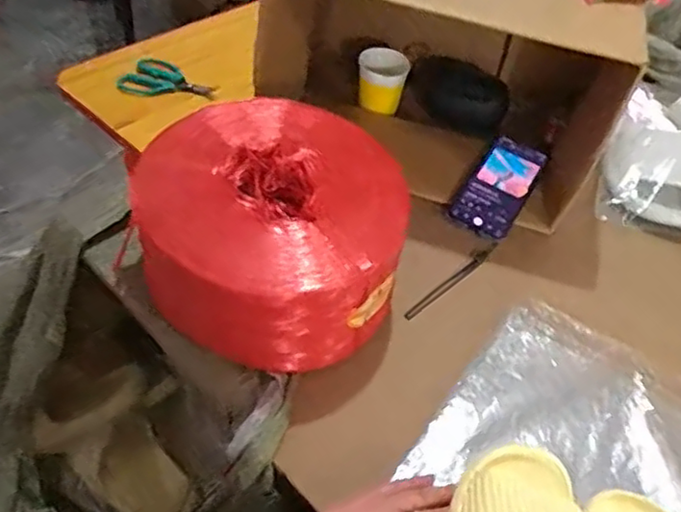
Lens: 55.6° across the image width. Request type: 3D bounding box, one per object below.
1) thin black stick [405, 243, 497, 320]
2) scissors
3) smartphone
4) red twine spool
[{"bbox_3d":[0.126,0.029,0.731,0.158,0.010,0.013,-33,57,-31],"label":"thin black stick"},{"bbox_3d":[-0.246,-0.258,0.939,0.134,0.018,0.067,5,62,-5],"label":"scissors"},{"bbox_3d":[0.202,-0.091,0.819,0.072,0.011,0.157,31,60,9],"label":"smartphone"},{"bbox_3d":[-0.076,-0.029,0.671,0.246,0.127,0.275,-15,49,-19],"label":"red twine spool"}]

